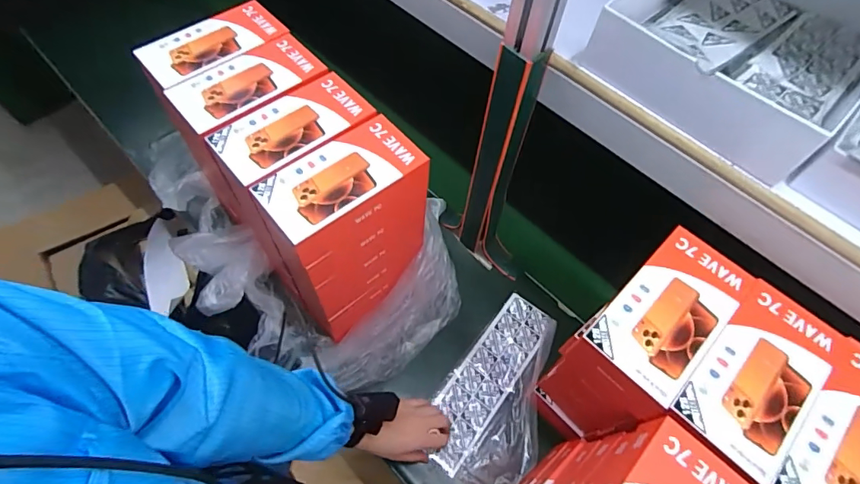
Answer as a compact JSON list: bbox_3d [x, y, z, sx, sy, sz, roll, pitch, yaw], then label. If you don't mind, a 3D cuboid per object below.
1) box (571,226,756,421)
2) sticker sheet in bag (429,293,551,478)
[{"bbox_3d":[0.231,0.074,0.465,0.100,0.049,0.186,41,66,18],"label":"box"},{"bbox_3d":[0.091,0.217,0.737,0.090,0.005,0.300,31,63,13],"label":"sticker sheet in bag"}]

